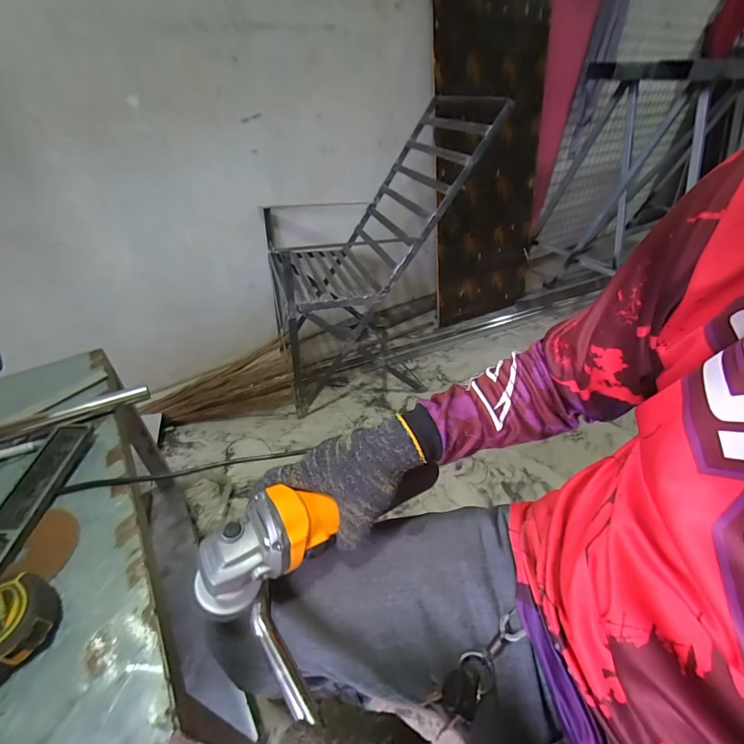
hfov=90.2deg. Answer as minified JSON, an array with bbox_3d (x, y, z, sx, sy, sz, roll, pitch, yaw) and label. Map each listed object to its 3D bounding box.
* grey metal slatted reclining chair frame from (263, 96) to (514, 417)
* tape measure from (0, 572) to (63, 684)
[{"bbox_3d":[-0.025,-0.375,1.257,0.634,0.868,0.482,-12,41,-15],"label":"grey metal slatted reclining chair frame"},{"bbox_3d":[-0.320,0.219,0.321,0.076,0.038,0.071,32,49,32],"label":"tape measure"}]

